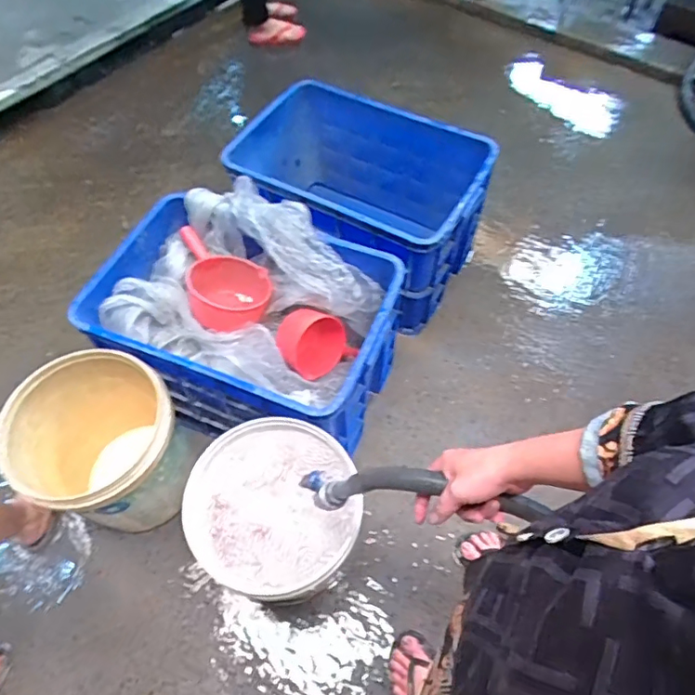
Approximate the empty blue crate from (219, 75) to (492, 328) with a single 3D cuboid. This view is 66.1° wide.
[{"bbox_3d":[0.017,-0.386,1.468,0.647,0.368,0.448,22,60,13],"label":"empty blue crate"}]

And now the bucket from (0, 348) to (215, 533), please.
[{"bbox_3d":[-0.488,0.224,1.136,0.293,0.353,0.294,0,58,0],"label":"bucket"}]

